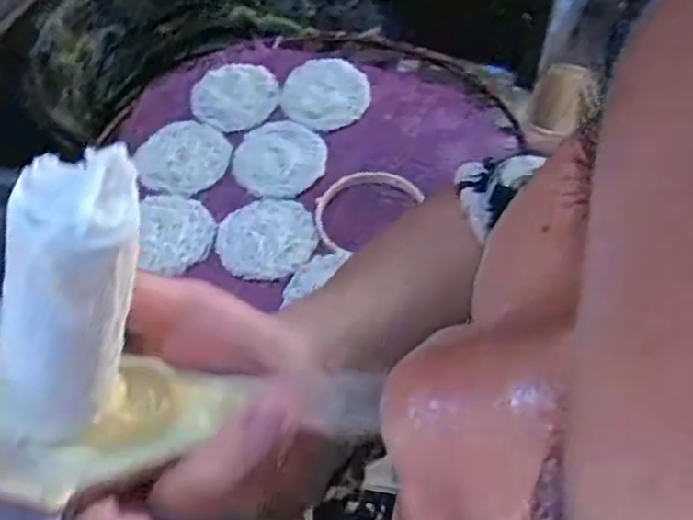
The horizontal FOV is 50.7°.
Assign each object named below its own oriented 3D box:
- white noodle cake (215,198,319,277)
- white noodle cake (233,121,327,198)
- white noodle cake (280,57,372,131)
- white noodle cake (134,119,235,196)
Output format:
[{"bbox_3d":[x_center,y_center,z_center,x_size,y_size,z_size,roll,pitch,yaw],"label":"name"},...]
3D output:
[{"bbox_3d":[-0.065,-0.021,0.589,0.077,0.005,0.077,-12,55,-9],"label":"white noodle cake"},{"bbox_3d":[-0.057,-0.090,0.639,0.077,0.005,0.079,0,54,0],"label":"white noodle cake"},{"bbox_3d":[-0.019,-0.153,0.676,0.076,0.018,0.077,-19,56,-14],"label":"white noodle cake"},{"bbox_3d":[-0.143,-0.091,0.640,0.080,0.006,0.085,-19,56,-14],"label":"white noodle cake"}]

